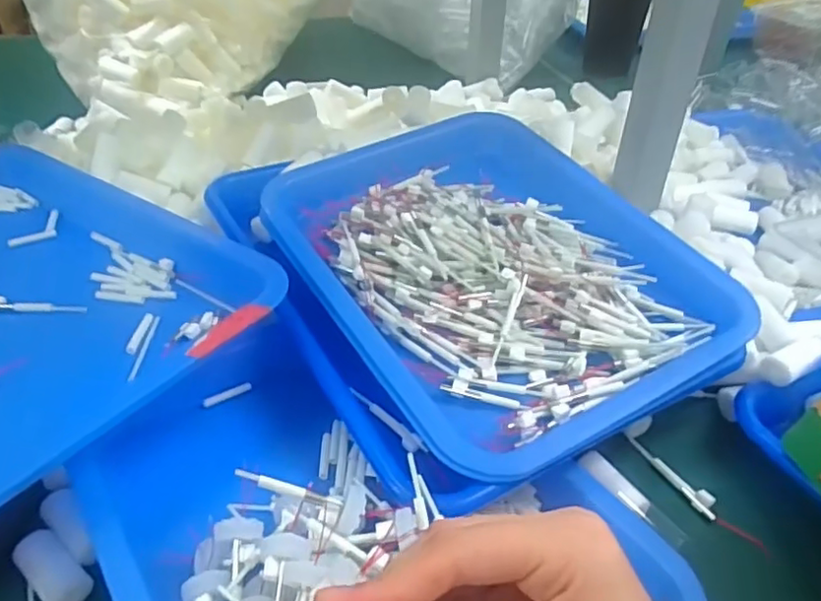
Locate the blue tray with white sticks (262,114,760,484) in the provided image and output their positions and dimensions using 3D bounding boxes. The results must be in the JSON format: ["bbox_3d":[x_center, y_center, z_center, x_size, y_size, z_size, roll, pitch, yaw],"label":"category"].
[{"bbox_3d":[0.050,-0.036,0.416,0.229,0.036,0.292,-21,44,-25],"label":"blue tray with white sticks"}]

